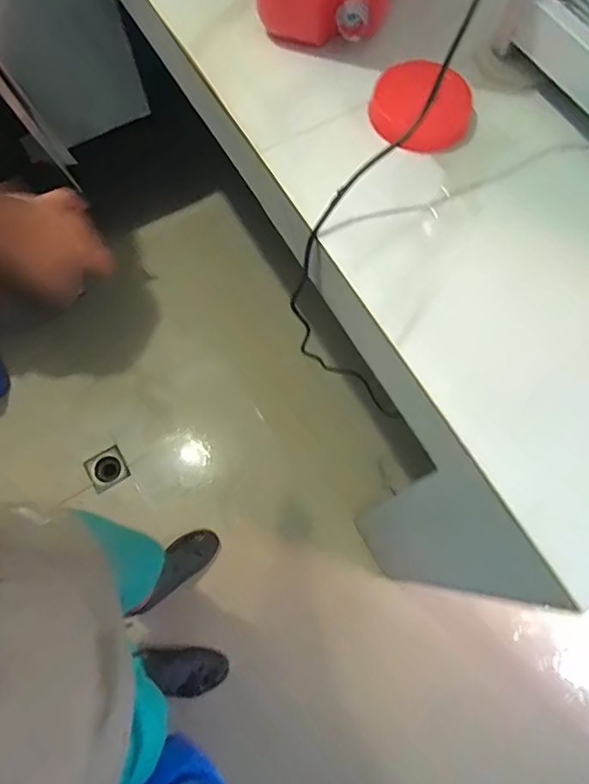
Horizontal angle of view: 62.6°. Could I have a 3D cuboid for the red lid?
[{"bbox_3d":[0.156,-0.353,0.602,0.111,0.048,0.120,-39,76,-12],"label":"red lid"}]

